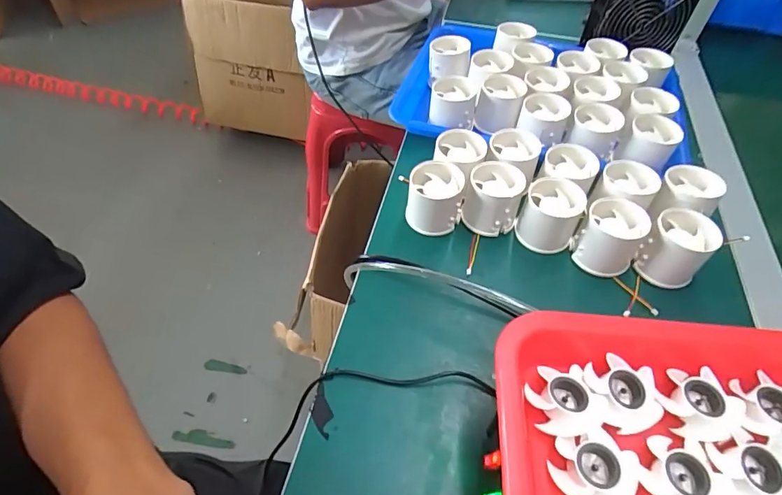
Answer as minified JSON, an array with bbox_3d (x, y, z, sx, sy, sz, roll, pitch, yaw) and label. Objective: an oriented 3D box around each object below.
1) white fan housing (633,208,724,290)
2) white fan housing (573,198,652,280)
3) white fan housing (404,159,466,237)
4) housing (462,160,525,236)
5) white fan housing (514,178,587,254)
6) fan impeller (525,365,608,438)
[{"bbox_3d":[0.257,0.001,0.404,0.049,0.049,0.052,34,58,22],"label":"white fan housing"},{"bbox_3d":[0.202,-0.008,0.413,0.052,0.054,0.052,1,52,-1],"label":"white fan housing"},{"bbox_3d":[0.042,-0.048,0.440,0.050,0.050,0.049,10,52,5],"label":"white fan housing"},{"bbox_3d":[0.100,-0.048,0.441,0.052,0.049,0.051,15,53,9],"label":"housing"},{"bbox_3d":[0.153,-0.030,0.431,0.052,0.051,0.051,1,52,-1],"label":"white fan housing"},{"bbox_3d":[0.104,0.091,0.267,0.039,0.014,0.039,1,52,-1],"label":"fan impeller"}]

